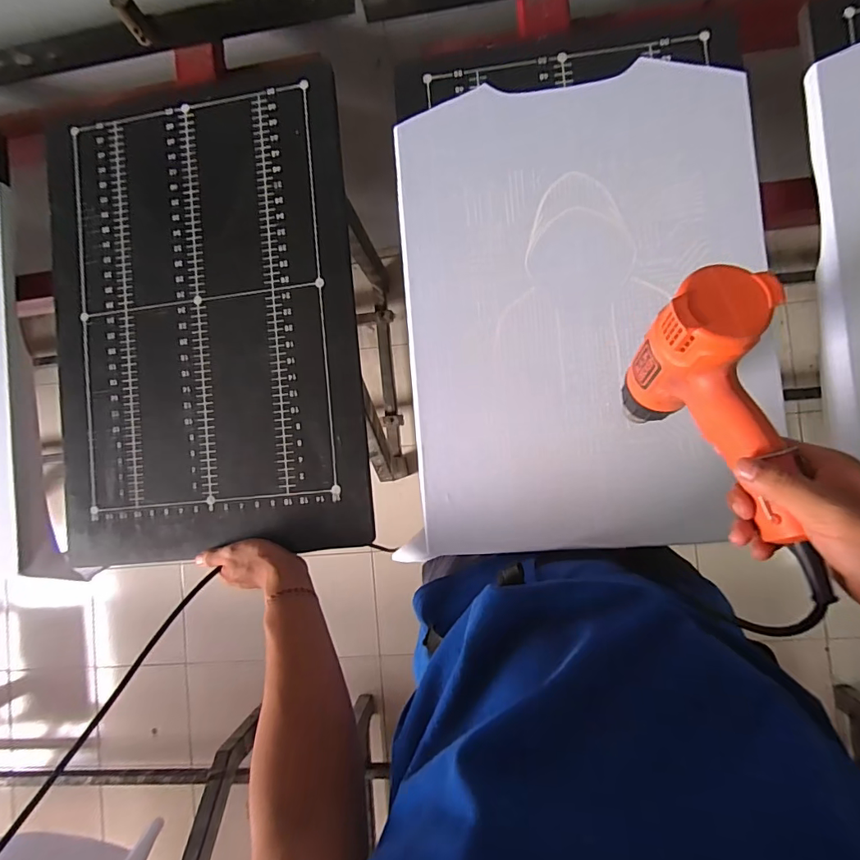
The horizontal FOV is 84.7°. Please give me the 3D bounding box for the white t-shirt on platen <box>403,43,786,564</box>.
[{"bbox_3d":[0.169,-0.130,0.525,0.391,0.021,0.522,-2,86,6],"label":"white t-shirt on platen"}]

